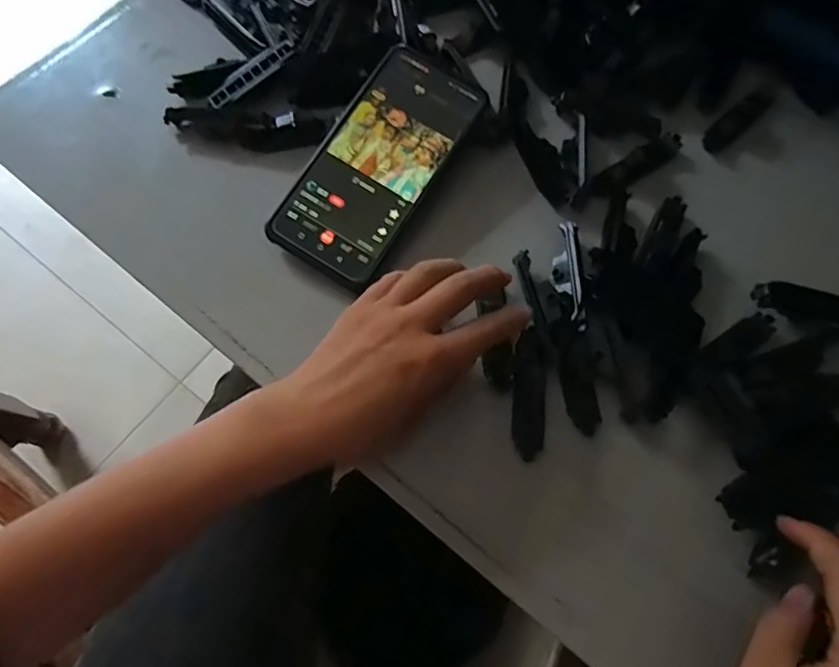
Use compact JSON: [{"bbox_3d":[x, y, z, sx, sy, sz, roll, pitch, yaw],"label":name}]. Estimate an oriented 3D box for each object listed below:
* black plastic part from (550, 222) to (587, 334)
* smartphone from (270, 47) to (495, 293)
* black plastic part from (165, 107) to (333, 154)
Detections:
[{"bbox_3d":[0.096,-0.040,0.334,0.019,0.015,0.077,3,70,1],"label":"black plastic part"},{"bbox_3d":[-0.027,-0.119,0.354,0.079,0.005,0.173,32,81,4],"label":"smartphone"},{"bbox_3d":[-0.127,-0.152,0.376,0.117,0.017,0.028,9,70,3],"label":"black plastic part"}]

